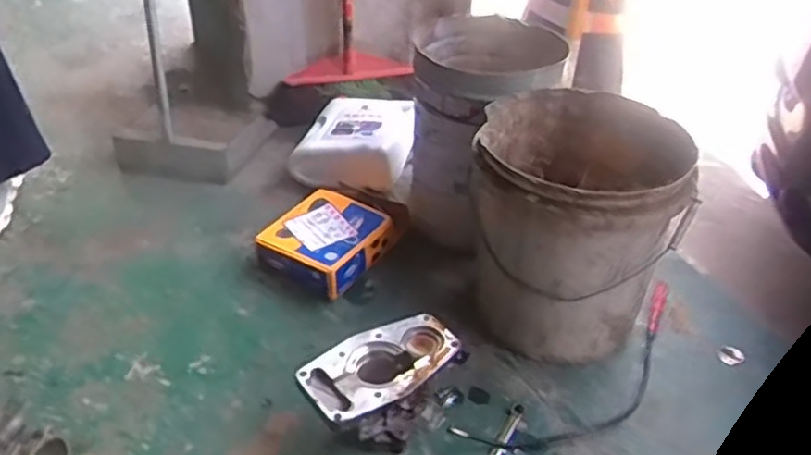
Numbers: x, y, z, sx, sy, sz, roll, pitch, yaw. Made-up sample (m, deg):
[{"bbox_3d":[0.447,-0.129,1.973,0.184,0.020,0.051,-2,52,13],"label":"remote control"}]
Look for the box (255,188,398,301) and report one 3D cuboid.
[{"bbox_3d":[-0.132,0.027,1.223,0.183,0.075,0.181,21,40,22],"label":"box"}]

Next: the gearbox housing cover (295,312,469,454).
[{"bbox_3d":[-0.024,0.215,0.925,0.220,0.123,0.107,-23,44,-31],"label":"gearbox housing cover"}]

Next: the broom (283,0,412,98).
[{"bbox_3d":[-0.112,-0.675,1.428,0.265,0.848,0.097,-9,37,-15],"label":"broom"}]

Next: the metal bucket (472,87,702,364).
[{"bbox_3d":[0.236,0.006,1.047,0.273,0.318,0.290,8,37,7],"label":"metal bucket"}]

